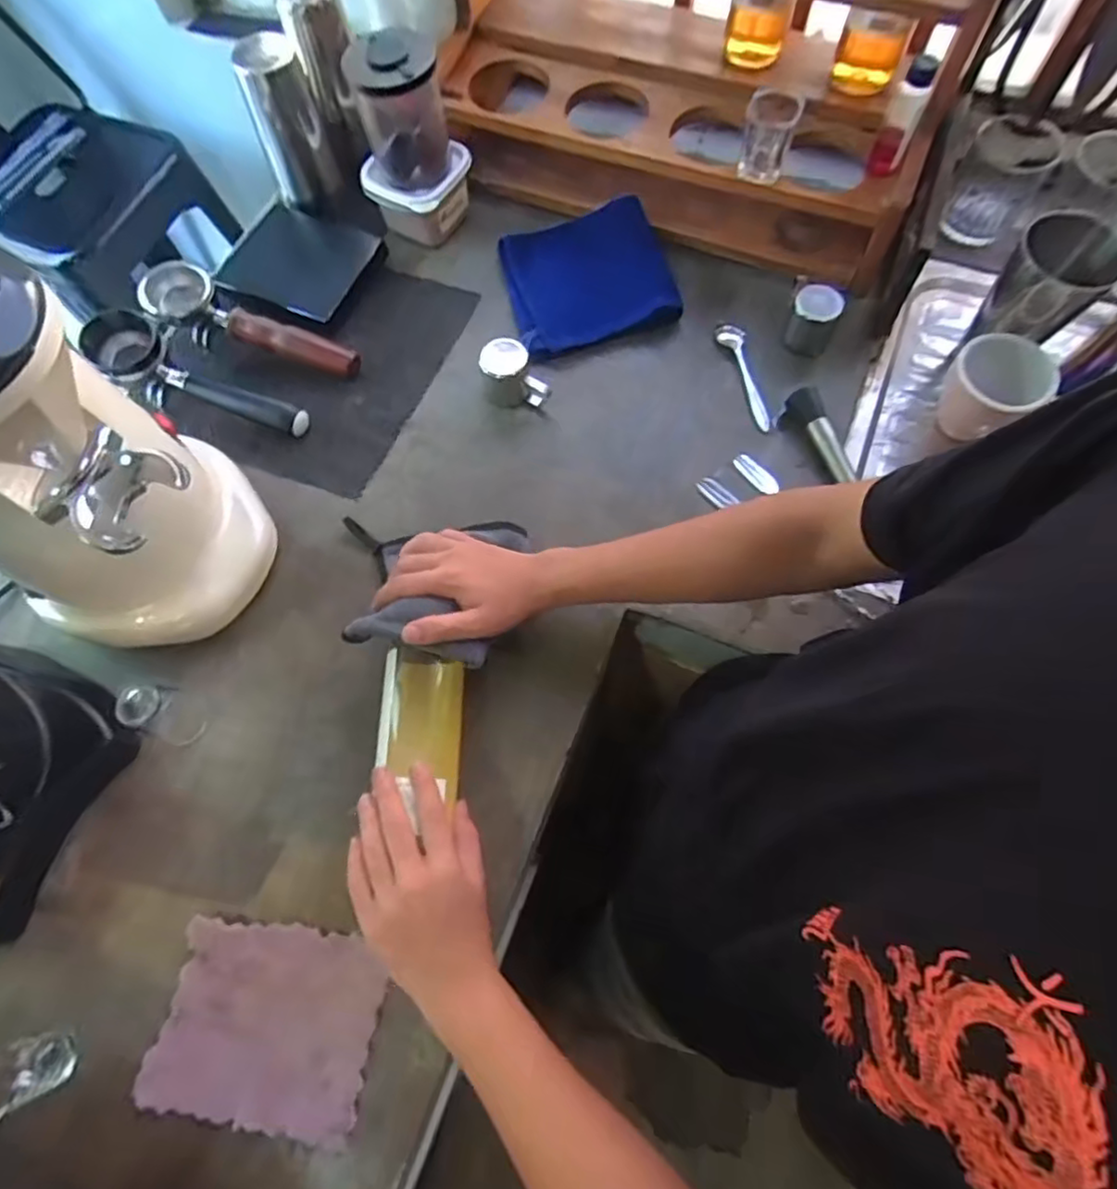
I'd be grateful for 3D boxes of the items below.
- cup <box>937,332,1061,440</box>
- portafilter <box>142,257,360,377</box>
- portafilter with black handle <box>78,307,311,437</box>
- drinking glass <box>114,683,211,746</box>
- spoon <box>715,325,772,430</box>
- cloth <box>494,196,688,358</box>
[{"bbox_3d":[0.411,-0.193,0.622,0.089,0.093,0.080,-42,73,-12],"label":"cup"},{"bbox_3d":[-0.320,-0.280,0.666,0.223,0.052,0.063,20,72,10],"label":"portafilter"},{"bbox_3d":[-0.358,-0.206,0.629,0.203,0.075,0.066,25,73,12],"label":"portafilter with black handle"},{"bbox_3d":[-0.334,0.099,0.538,0.052,0.055,0.045,13,71,8],"label":"drinking glass"},{"bbox_3d":[0.197,-0.233,0.668,0.022,0.020,0.136,-13,69,-2],"label":"spoon"},{"bbox_3d":[0.031,-0.352,0.701,0.170,0.038,0.169,-14,69,-2],"label":"cloth"}]

